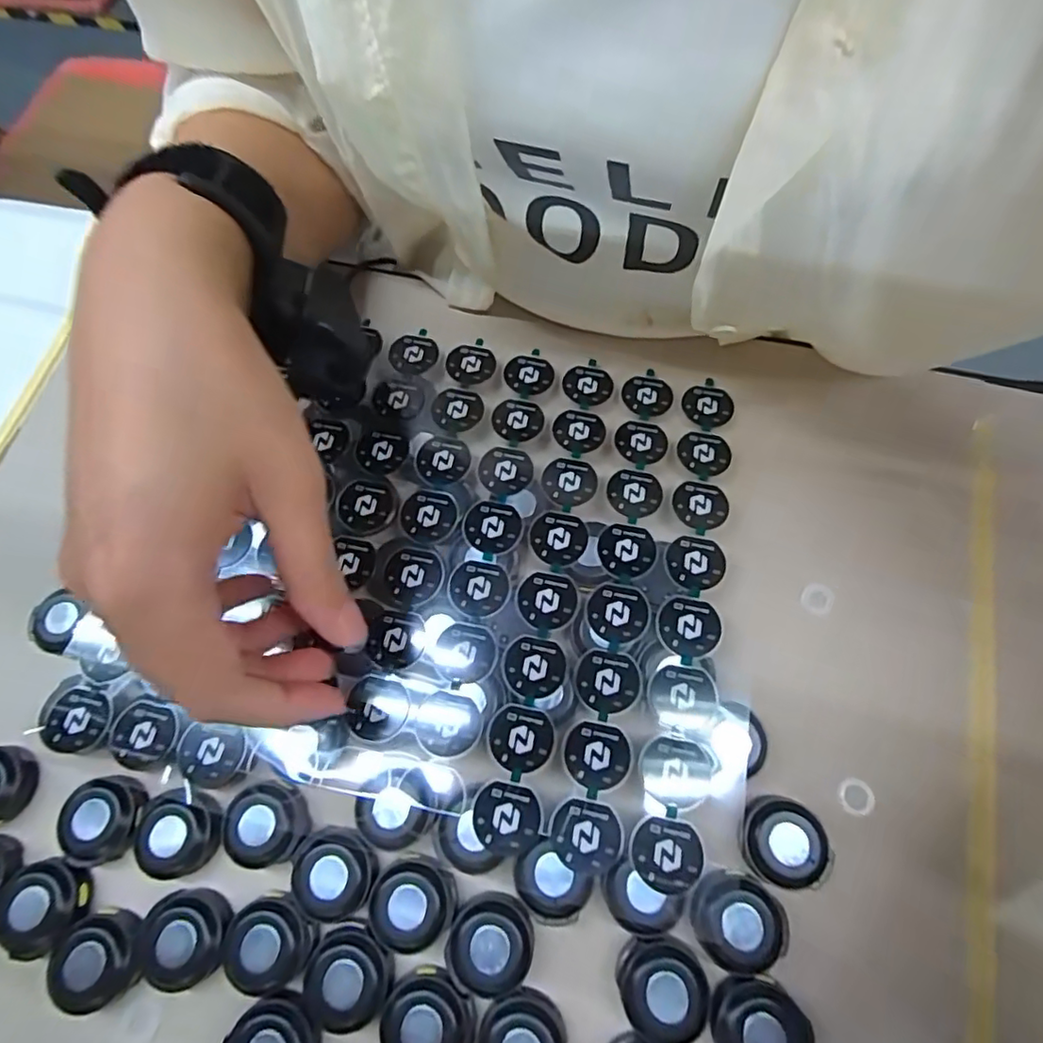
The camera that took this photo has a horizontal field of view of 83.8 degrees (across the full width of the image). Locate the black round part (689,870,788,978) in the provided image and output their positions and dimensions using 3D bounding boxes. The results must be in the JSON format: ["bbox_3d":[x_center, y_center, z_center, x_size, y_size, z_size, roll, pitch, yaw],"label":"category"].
[{"bbox_3d":[0.074,0.138,0.201,0.032,0.008,0.029,40,76,16],"label":"black round part"}]

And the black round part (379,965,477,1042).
[{"bbox_3d":[-0.032,0.170,0.195,0.029,0.010,0.028,-1,70,3],"label":"black round part"}]

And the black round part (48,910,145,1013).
[{"bbox_3d":[-0.151,0.157,0.207,0.029,0.008,0.031,-1,70,3],"label":"black round part"}]

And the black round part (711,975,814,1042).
[{"bbox_3d":[0.078,0.168,0.190,0.029,0.009,0.029,-1,70,3],"label":"black round part"}]

